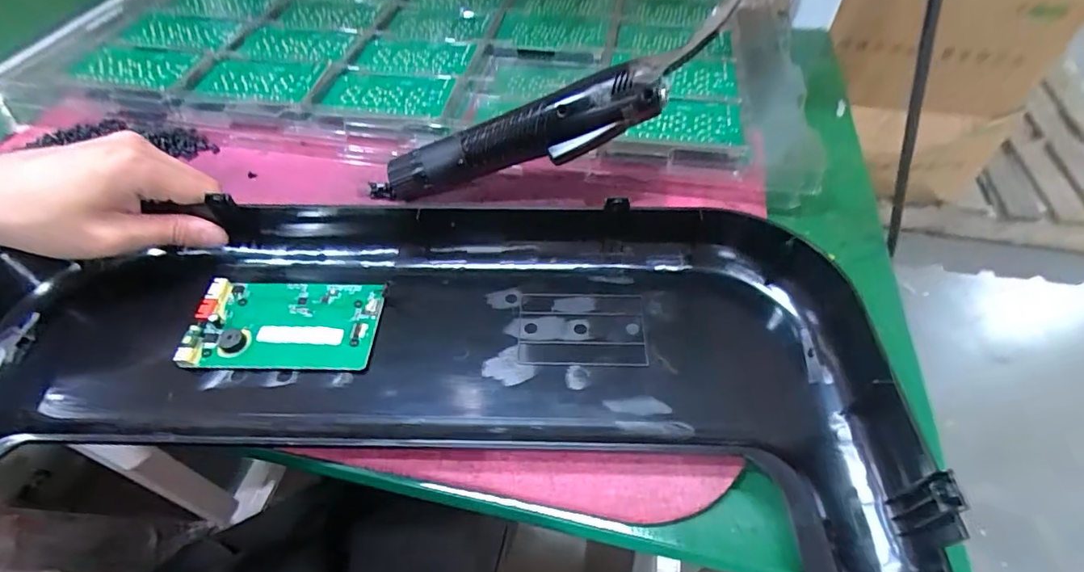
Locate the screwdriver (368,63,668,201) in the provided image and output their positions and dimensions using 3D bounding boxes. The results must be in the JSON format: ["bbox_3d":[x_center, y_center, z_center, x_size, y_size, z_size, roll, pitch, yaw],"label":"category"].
[{"bbox_3d":[-0.024,-0.099,0.355,0.212,0.035,0.029,-13,56,20],"label":"screwdriver"}]

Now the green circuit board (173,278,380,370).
[{"bbox_3d":[-0.152,0.022,0.307,0.105,0.013,0.060,2,58,-2],"label":"green circuit board"}]

